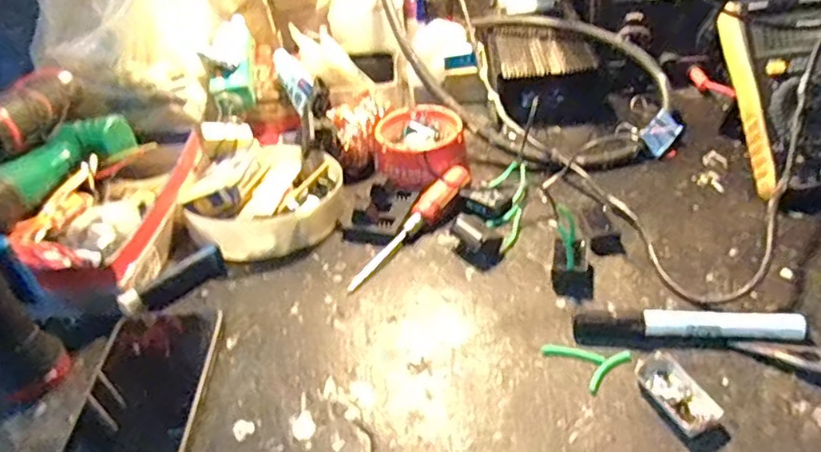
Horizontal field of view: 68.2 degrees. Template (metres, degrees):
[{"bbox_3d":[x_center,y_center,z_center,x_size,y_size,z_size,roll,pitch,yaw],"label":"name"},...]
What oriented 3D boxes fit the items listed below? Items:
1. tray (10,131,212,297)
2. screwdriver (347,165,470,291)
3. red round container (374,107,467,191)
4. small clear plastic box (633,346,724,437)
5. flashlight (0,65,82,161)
[{"bbox_3d":[-0.239,-0.027,0.497,0.090,0.037,0.202,-2,39,5],"label":"tray"},{"bbox_3d":[0.001,-0.003,0.488,0.022,0.020,0.149,23,47,31],"label":"screwdriver"},{"bbox_3d":[0.010,-0.075,0.557,0.077,0.035,0.080,-4,39,3],"label":"red round container"},{"bbox_3d":[0.156,0.097,0.355,0.026,0.010,0.051,-19,41,-16],"label":"small clear plastic box"},{"bbox_3d":[-0.309,-0.095,0.481,0.048,0.037,0.130,-2,39,4],"label":"flashlight"}]

